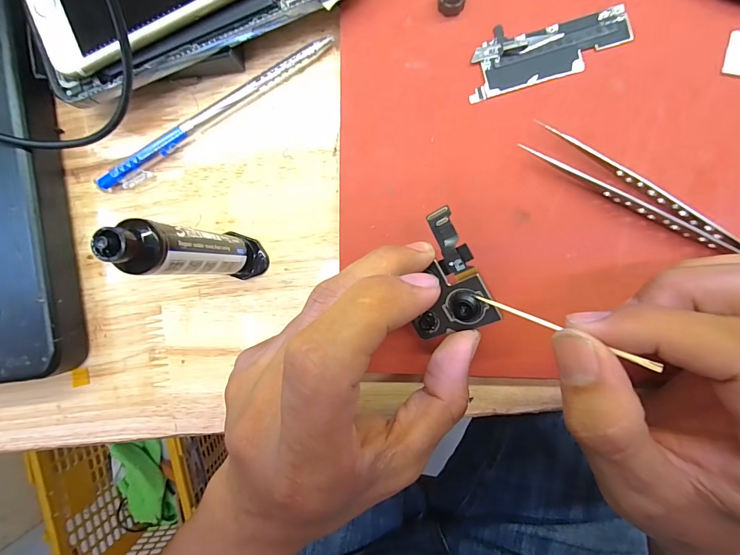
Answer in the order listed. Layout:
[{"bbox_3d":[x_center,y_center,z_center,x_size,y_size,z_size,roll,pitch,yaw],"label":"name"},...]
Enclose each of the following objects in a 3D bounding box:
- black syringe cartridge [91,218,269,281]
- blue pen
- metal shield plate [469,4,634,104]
[{"bbox_3d":[-0.067,-0.009,0.148,0.015,0.092,0.020,4,93,4],"label":"black syringe cartridge"},{"bbox_3d":[-0.078,-0.081,0.187,0.136,0.009,0.011,-31,90,5],"label":"blue pen"},{"bbox_3d":[0.082,-0.105,0.170,0.072,0.004,0.028,-13,92,5],"label":"metal shield plate"}]

